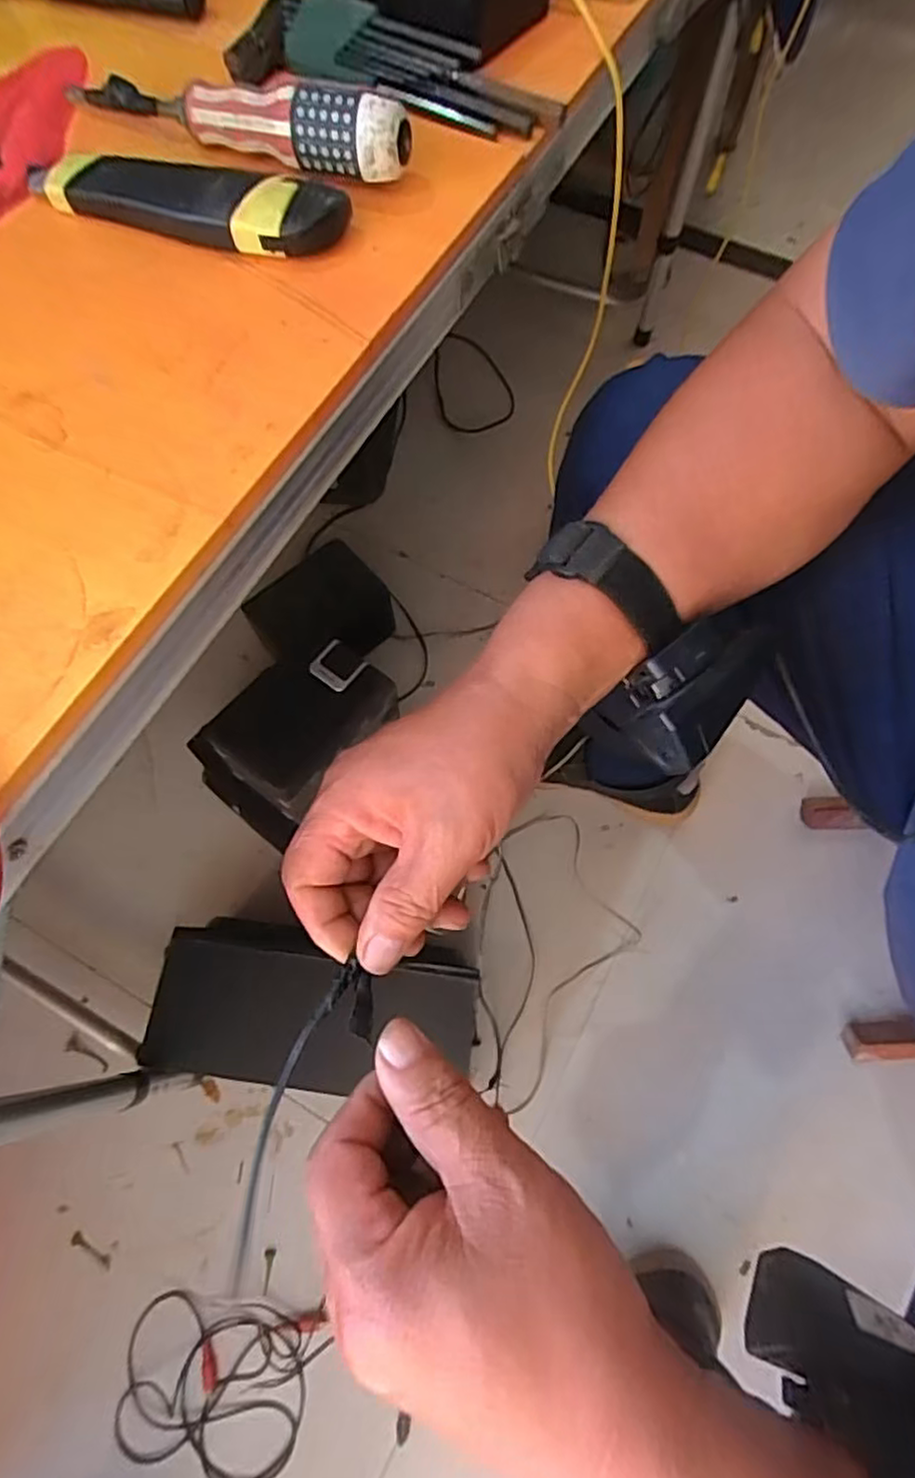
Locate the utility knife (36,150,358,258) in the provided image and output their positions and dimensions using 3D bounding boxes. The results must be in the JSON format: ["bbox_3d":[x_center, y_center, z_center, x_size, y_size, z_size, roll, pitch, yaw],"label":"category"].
[{"bbox_3d":[-0.130,-0.250,0.310,0.158,0.020,0.032,13,71,4],"label":"utility knife"}]

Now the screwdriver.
[{"bbox_3d":[-0.107,-0.303,0.321,0.175,0.032,0.031,19,72,11],"label":"screwdriver"}]

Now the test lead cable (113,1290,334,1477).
[{"bbox_3d":[-0.207,0.562,0.583,0.168,0.009,0.130,9,71,3],"label":"test lead cable"}]

